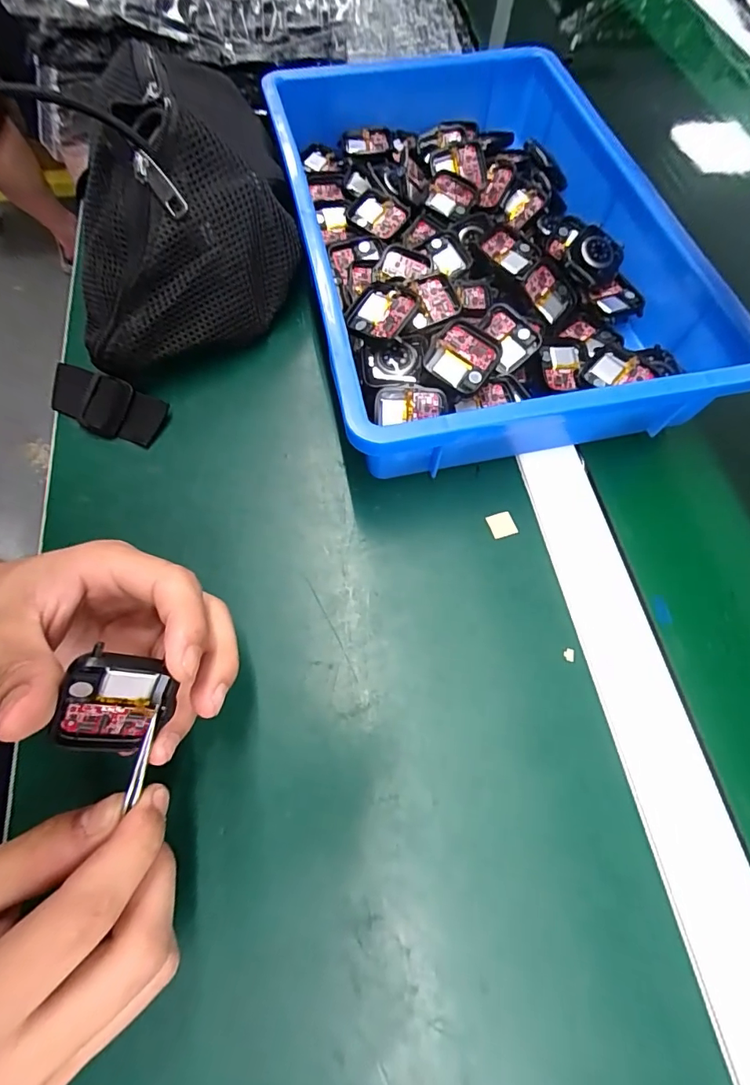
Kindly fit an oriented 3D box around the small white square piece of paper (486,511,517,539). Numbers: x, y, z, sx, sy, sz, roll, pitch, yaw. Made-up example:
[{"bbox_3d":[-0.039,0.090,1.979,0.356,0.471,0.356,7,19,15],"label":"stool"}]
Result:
[{"bbox_3d":[0.079,-0.011,0.288,0.016,0.004,0.015,-13,67,-8],"label":"small white square piece of paper"}]

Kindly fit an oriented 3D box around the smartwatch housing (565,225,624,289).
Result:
[{"bbox_3d":[0.160,-0.207,0.337,0.038,0.007,0.035,30,93,-9],"label":"smartwatch housing"}]

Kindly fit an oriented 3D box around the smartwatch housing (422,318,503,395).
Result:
[{"bbox_3d":[0.051,-0.108,0.273,0.038,0.012,0.041,30,68,11],"label":"smartwatch housing"}]

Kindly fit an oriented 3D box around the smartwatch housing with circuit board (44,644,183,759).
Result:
[{"bbox_3d":[-0.097,0.060,0.176,0.035,0.046,0.007,20,21,-30],"label":"smartwatch housing with circuit board"}]

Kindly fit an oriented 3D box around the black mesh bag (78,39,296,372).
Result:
[{"bbox_3d":[-0.127,-0.200,0.305,0.158,0.114,0.121,-25,69,-13],"label":"black mesh bag"}]

